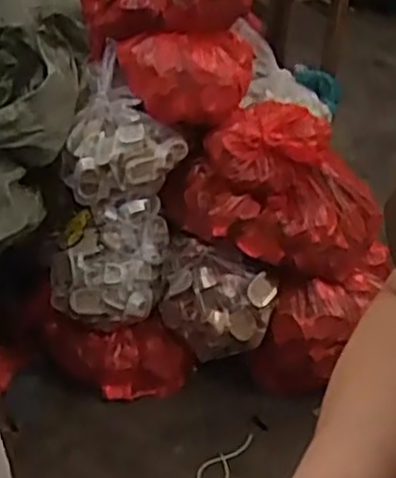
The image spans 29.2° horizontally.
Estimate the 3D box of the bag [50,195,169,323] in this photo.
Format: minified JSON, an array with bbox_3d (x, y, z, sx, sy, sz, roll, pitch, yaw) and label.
[{"bbox_3d":[-0.141,0.030,1.244,0.174,0.215,0.077,17,-8,-25],"label":"bag"}]

